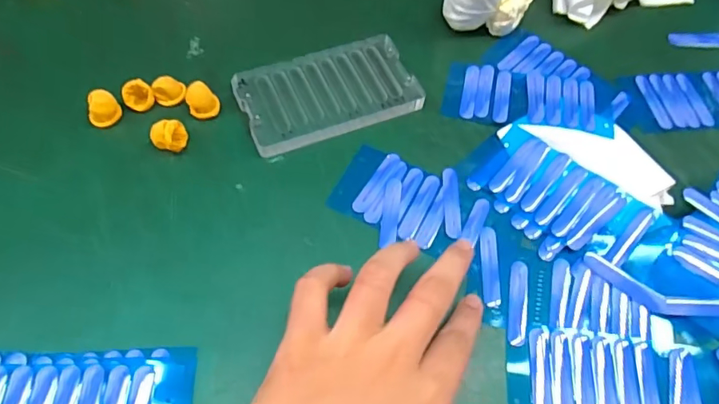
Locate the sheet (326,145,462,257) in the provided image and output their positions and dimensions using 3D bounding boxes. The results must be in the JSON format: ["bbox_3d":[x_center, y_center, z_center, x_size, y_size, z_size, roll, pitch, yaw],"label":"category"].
[{"bbox_3d":[0.026,-0.003,0.316,0.080,0.004,0.062,16,60,5],"label":"sheet"}]

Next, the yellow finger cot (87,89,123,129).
[{"bbox_3d":[-0.171,-0.062,0.328,0.020,0.020,0.014,-33,67,-21],"label":"yellow finger cot"}]

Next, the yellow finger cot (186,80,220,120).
[{"bbox_3d":[-0.106,-0.069,0.335,0.020,0.019,0.016,-12,61,-11],"label":"yellow finger cot"}]

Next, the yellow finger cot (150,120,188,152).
[{"bbox_3d":[-0.122,-0.042,0.320,0.021,0.020,0.016,-18,62,-14],"label":"yellow finger cot"}]

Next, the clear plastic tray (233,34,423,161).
[{"bbox_3d":[-0.021,-0.077,0.351,0.121,0.012,0.071,-20,63,-15],"label":"clear plastic tray"}]

